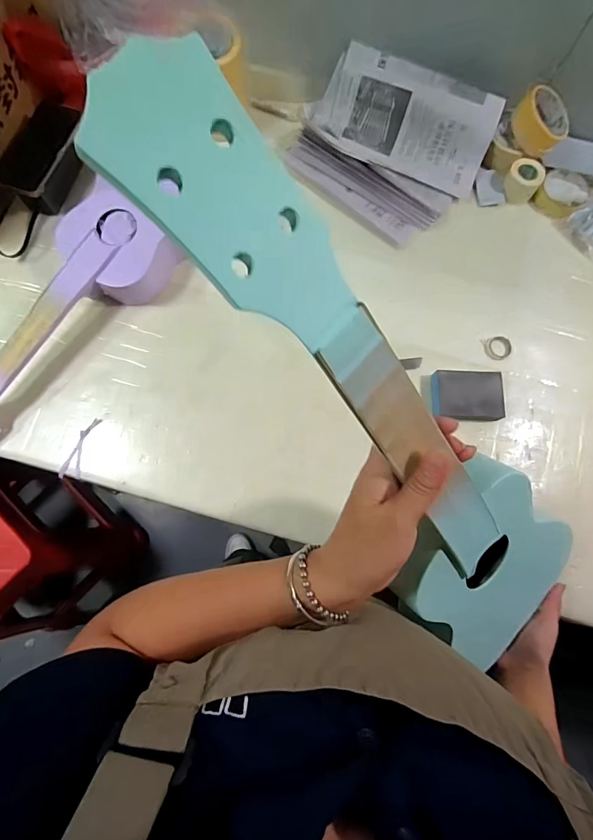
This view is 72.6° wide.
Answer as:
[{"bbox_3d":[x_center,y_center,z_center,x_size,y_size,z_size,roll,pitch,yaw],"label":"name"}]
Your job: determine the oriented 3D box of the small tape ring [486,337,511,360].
[{"bbox_3d":[0.316,-0.112,0.628,0.039,0.017,0.032,41,83,5],"label":"small tape ring"}]

